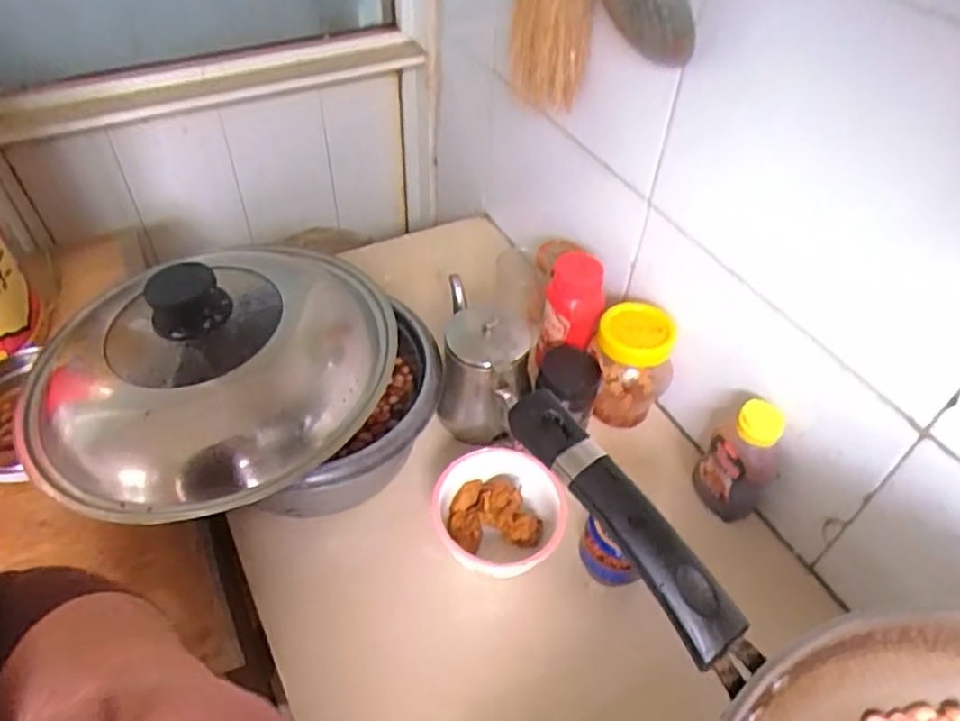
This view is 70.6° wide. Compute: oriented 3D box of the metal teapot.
[{"bbox_3d":[0.005,-0.008,0.745,0.088,0.140,0.139,4,47,1],"label":"metal teapot"}]

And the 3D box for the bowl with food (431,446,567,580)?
[{"bbox_3d":[0.018,0.154,0.656,0.119,0.078,0.119,1,47,-2],"label":"bowl with food"}]

